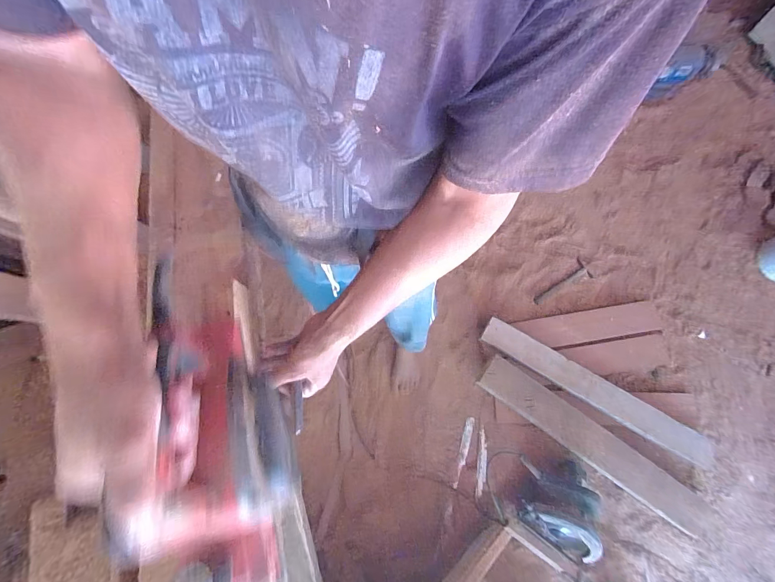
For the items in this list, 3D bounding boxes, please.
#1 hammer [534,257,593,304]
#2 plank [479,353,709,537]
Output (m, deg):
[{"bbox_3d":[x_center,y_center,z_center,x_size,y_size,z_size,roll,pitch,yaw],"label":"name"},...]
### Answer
[{"bbox_3d":[0.609,-0.027,1.209,0.237,0.024,0.070,-32,74,-7],"label":"hammer"},{"bbox_3d":[0.582,0.423,1.001,0.669,0.024,0.109,35,77,12],"label":"plank"}]

